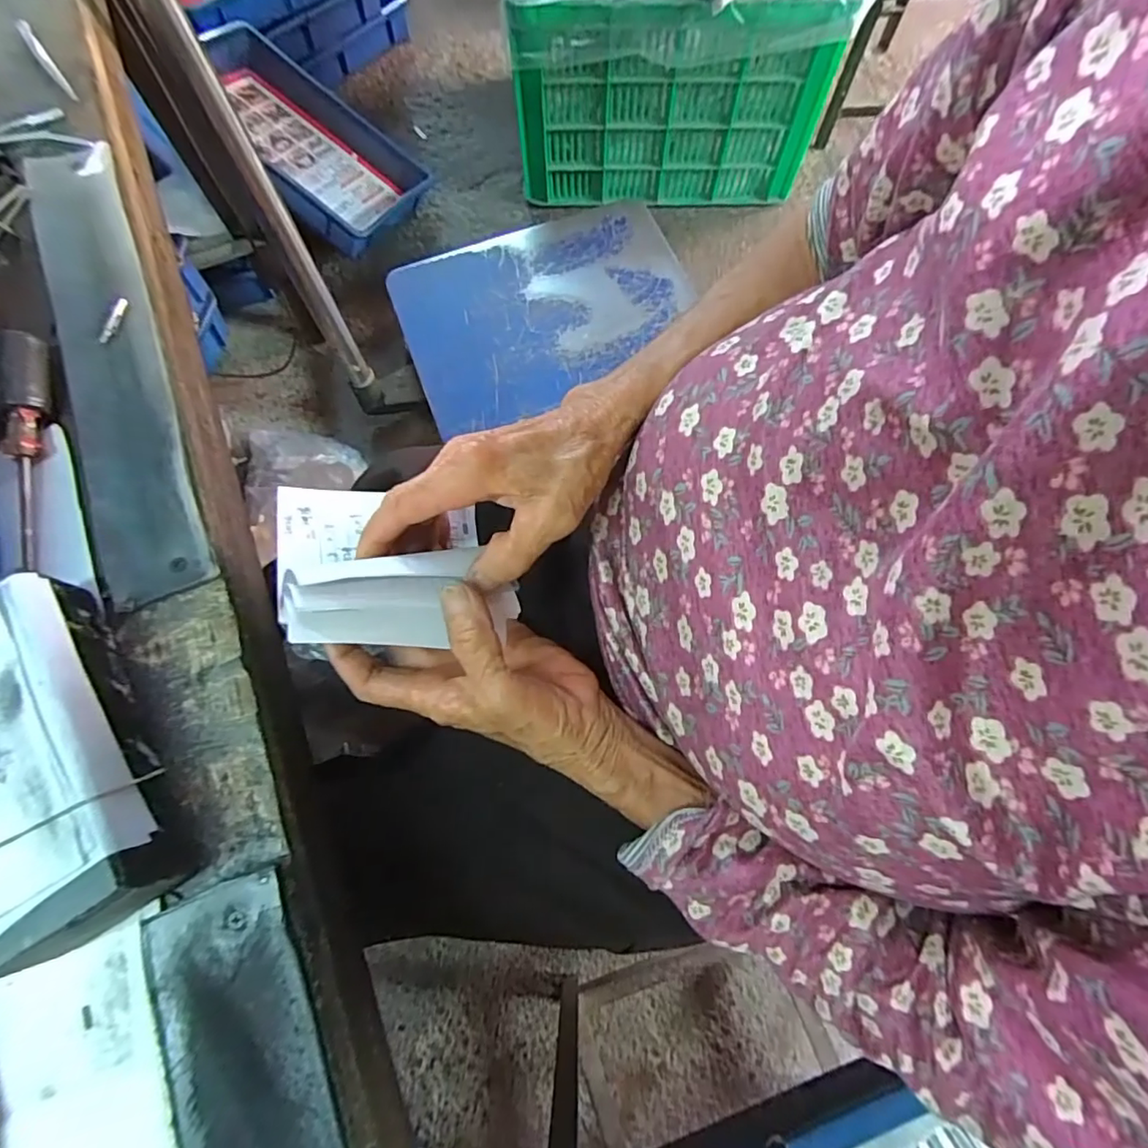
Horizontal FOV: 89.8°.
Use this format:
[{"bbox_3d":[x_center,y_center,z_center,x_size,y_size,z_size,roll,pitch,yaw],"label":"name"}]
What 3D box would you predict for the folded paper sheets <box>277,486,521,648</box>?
[{"bbox_3d":[-0.089,-0.008,0.289,0.105,0.026,0.110,0,30,-28],"label":"folded paper sheets"}]

